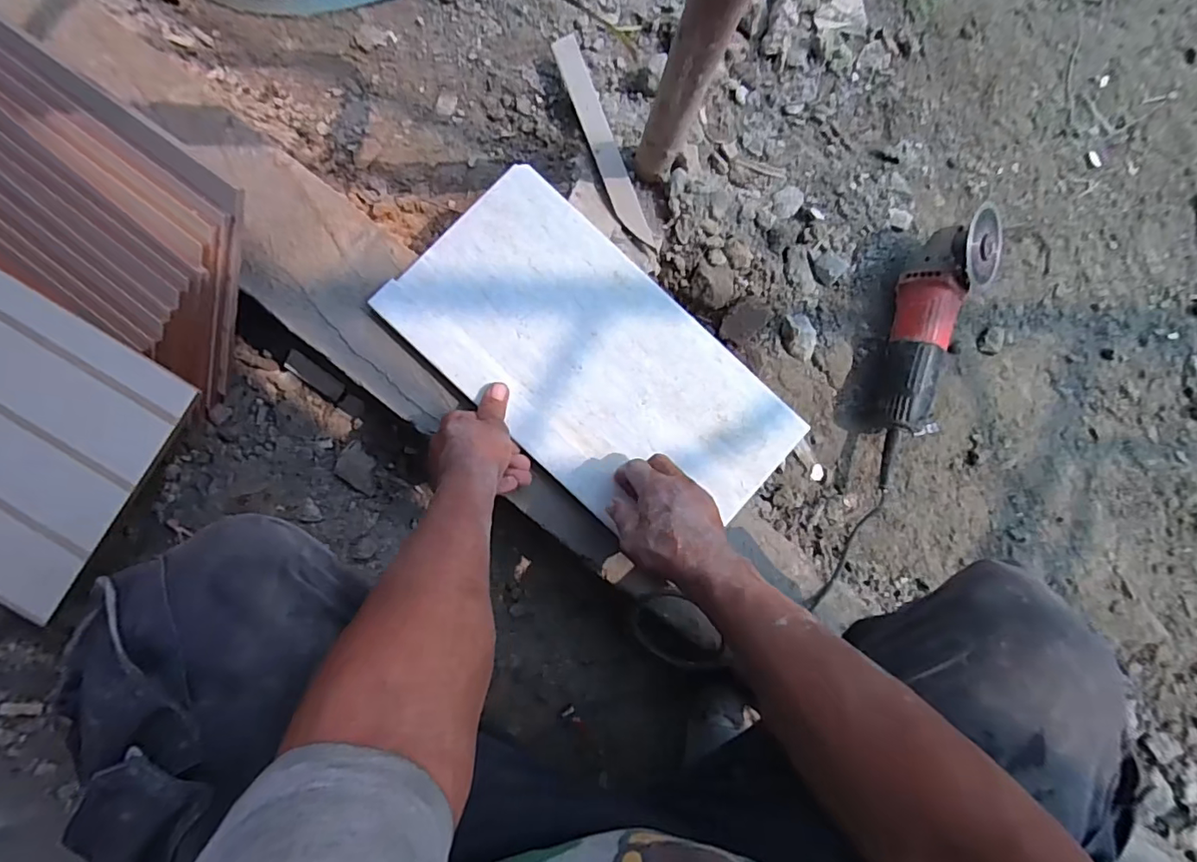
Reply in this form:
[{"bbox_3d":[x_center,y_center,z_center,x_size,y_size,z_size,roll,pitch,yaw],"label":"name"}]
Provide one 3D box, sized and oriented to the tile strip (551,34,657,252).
[{"bbox_3d":[0.003,-0.339,0.634,0.029,0.013,0.275,-20,84,7],"label":"tile strip"}]

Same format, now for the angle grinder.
[{"bbox_3d":[0.403,-0.124,0.652,0.098,0.093,0.260,13,86,-1],"label":"angle grinder"}]

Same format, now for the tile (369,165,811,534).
[{"bbox_3d":[-0.003,-0.064,0.538,0.393,0.010,0.207,42,82,-1],"label":"tile"}]

